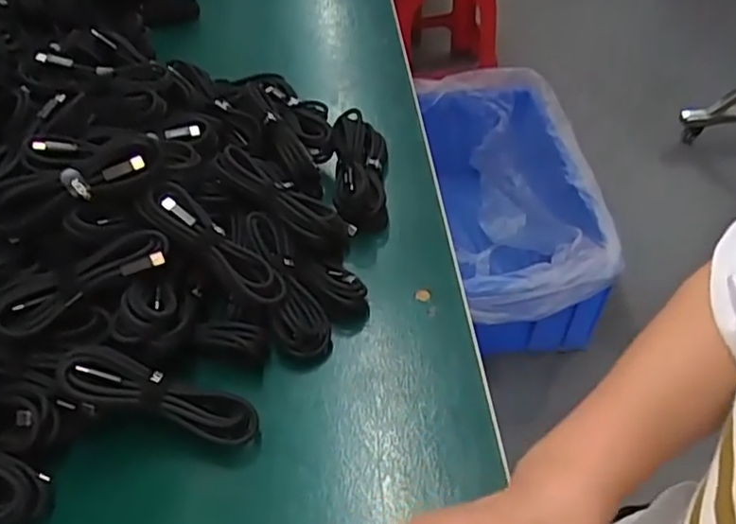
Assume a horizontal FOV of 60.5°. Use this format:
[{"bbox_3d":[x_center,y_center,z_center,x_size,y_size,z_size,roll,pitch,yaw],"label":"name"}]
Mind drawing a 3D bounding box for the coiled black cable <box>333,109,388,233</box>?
[{"bbox_3d":[-0.006,-0.078,0.516,0.042,0.034,0.118,-1,48,2],"label":"coiled black cable"}]

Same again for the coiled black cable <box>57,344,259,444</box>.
[{"bbox_3d":[-0.119,0.077,0.367,0.112,0.009,0.030,21,49,-7],"label":"coiled black cable"}]

